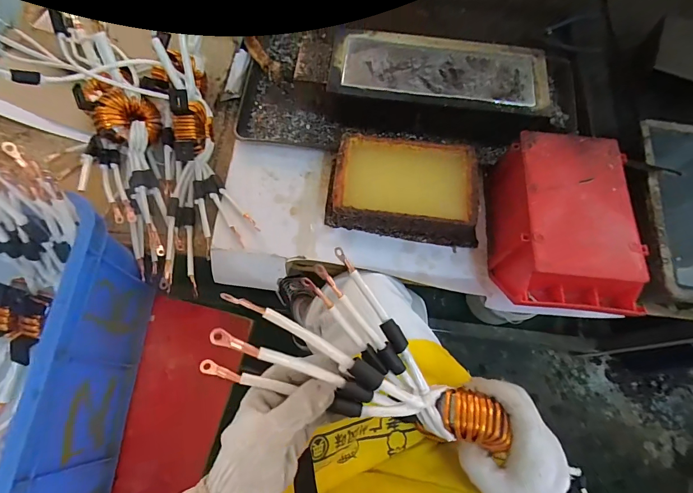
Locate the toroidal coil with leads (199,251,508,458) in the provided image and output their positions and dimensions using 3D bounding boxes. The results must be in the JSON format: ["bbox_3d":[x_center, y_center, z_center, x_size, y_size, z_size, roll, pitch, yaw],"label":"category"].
[{"bbox_3d":[0.027,0.099,0.342,0.270,0.050,0.138,27,69,-9],"label":"toroidal coil with leads"}]

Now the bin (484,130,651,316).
[{"bbox_3d":[0.280,-0.026,0.495,0.146,0.107,0.226,4,68,-1],"label":"bin"}]

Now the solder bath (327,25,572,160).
[{"bbox_3d":[0.157,-0.253,0.618,0.355,0.107,0.158,11,68,2],"label":"solder bath"}]

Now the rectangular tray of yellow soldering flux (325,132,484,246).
[{"bbox_3d":[0.089,-0.084,0.548,0.215,0.068,0.133,8,68,1],"label":"rectangular tray of yellow soldering flux"}]

